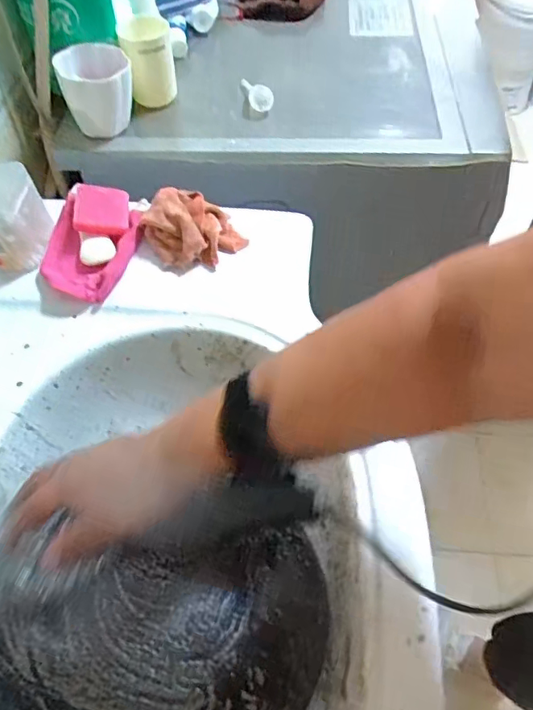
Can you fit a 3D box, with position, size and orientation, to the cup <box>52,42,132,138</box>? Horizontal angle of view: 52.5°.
[{"bbox_3d":[-0.208,-0.330,0.681,0.088,0.089,0.075,-19,56,-11],"label":"cup"}]

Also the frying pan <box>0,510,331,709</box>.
[{"bbox_3d":[-0.083,0.289,0.302,0.250,0.069,0.365,-3,55,3],"label":"frying pan"}]

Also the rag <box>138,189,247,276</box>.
[{"bbox_3d":[-0.083,-0.141,0.597,0.099,0.051,0.097,-26,58,-15],"label":"rag"}]

